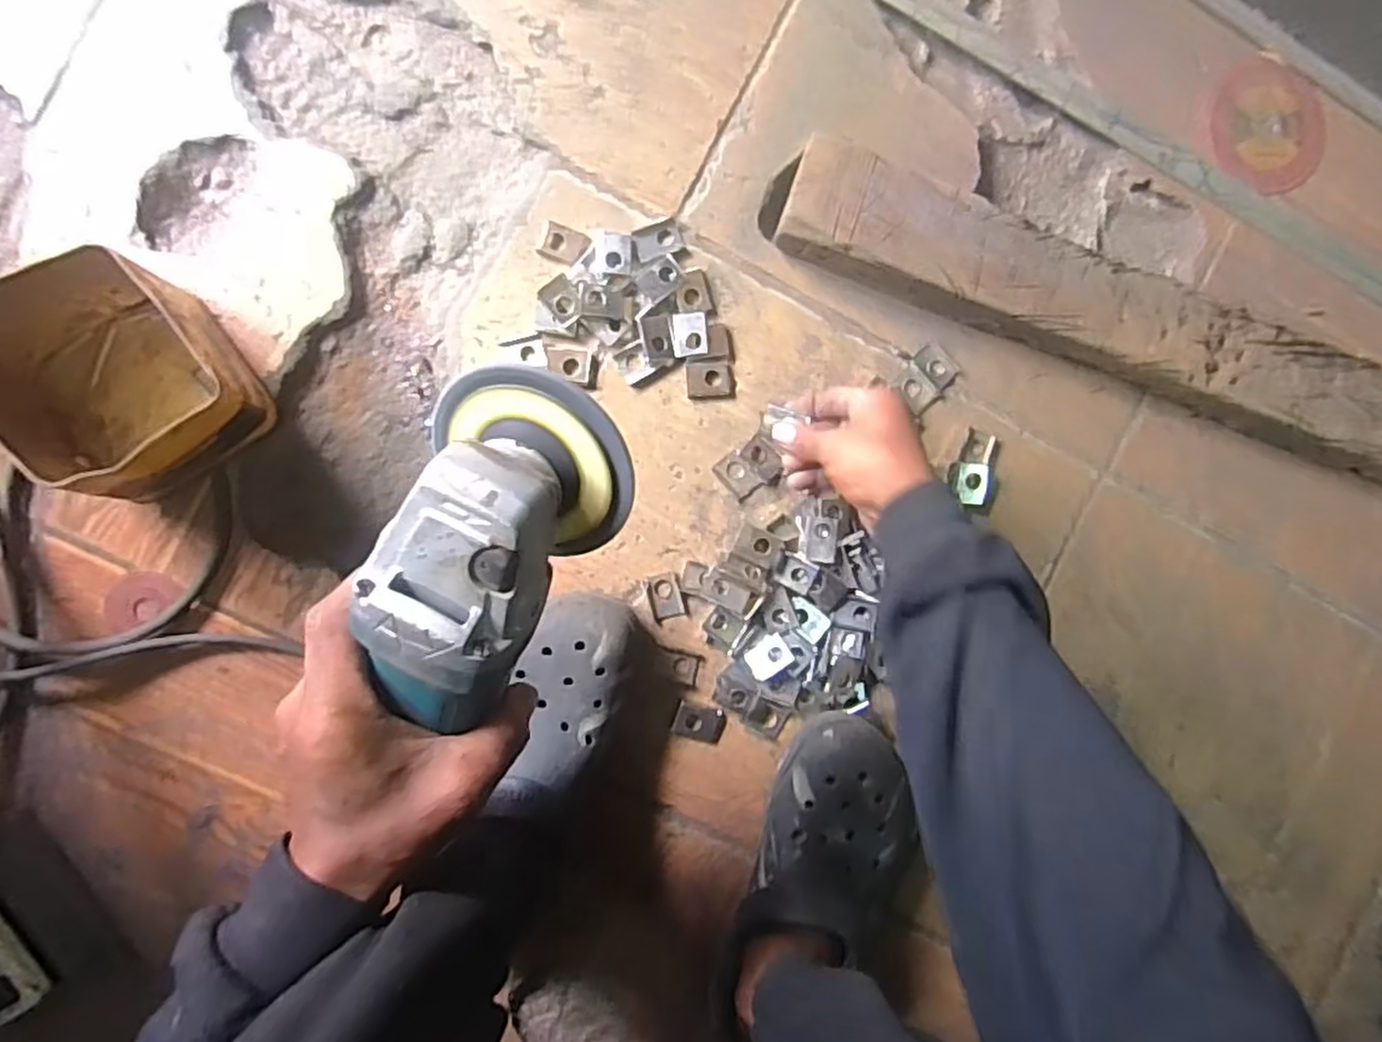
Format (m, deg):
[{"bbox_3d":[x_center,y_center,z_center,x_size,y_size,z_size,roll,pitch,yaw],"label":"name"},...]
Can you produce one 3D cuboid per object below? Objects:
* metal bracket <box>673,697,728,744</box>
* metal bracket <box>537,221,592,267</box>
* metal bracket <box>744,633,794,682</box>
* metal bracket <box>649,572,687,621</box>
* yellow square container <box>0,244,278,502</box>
[{"bbox_3d":[0.007,0.153,0.557,0.040,0.007,0.027,14,90,-5],"label":"metal bracket"},{"bbox_3d":[-0.091,-0.200,0.528,0.033,0.005,0.026,22,89,-5],"label":"metal bracket"},{"bbox_3d":[0.059,0.103,0.553,0.032,0.006,0.027,-28,93,-3],"label":"metal bracket"},{"bbox_3d":[-0.018,0.057,0.552,0.023,0.004,0.033,-14,92,-4],"label":"metal bracket"},{"bbox_3d":[-0.360,-0.086,0.459,0.137,0.095,0.134,-37,95,-4],"label":"yellow square container"}]

